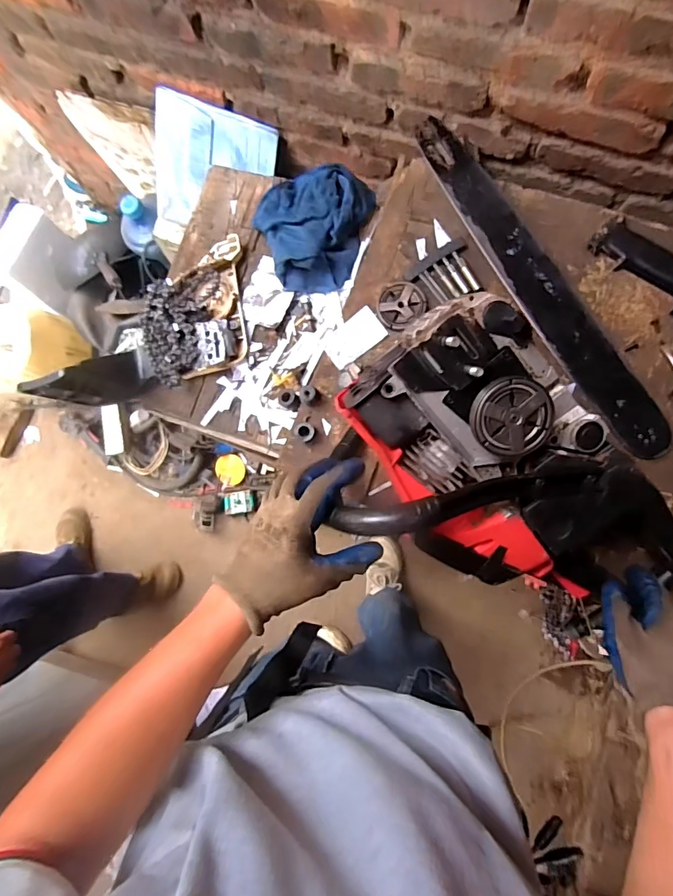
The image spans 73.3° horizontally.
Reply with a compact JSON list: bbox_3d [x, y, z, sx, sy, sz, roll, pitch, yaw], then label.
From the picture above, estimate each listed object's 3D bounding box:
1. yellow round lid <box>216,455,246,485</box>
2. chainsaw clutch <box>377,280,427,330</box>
[{"bbox_3d":[-0.336,0.067,1.431,0.093,0.017,0.088,-1,83,7],"label":"yellow round lid"},{"bbox_3d":[0.085,-0.193,0.603,0.063,0.006,0.062,-36,80,1],"label":"chainsaw clutch"}]

